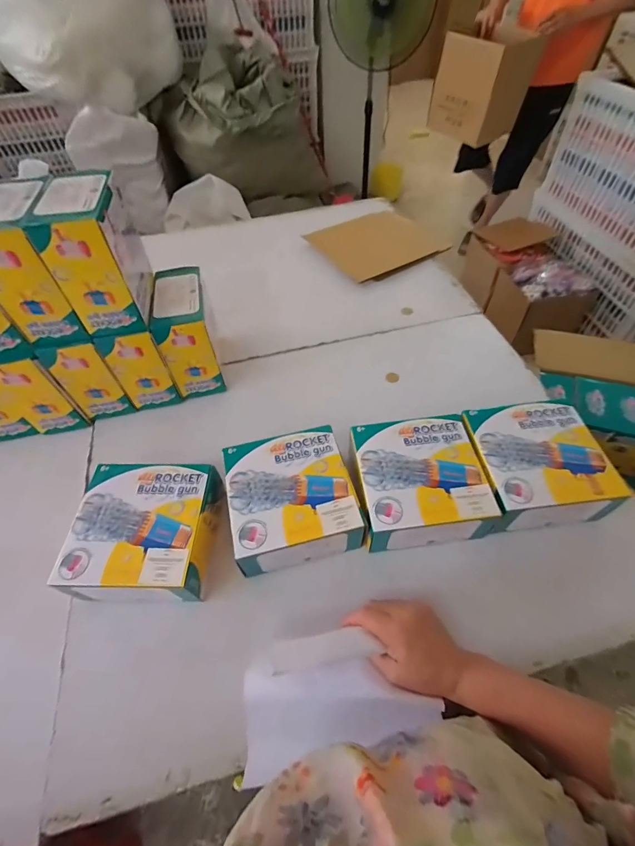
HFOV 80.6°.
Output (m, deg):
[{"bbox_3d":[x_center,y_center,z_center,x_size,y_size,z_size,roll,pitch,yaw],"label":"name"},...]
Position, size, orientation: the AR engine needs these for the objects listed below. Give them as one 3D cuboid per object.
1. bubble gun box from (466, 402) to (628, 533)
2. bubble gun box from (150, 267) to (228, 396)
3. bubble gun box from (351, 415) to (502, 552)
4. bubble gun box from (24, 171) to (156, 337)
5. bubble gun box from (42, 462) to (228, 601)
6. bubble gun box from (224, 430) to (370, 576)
[{"bbox_3d":[0.299,0.055,0.527,0.157,0.071,0.157,-7,54,-2],"label":"bubble gun box"},{"bbox_3d":[-0.226,-0.164,0.671,0.084,0.157,0.172,-12,54,-6],"label":"bubble gun box"},{"bbox_3d":[0.138,0.077,0.518,0.160,0.059,0.163,-8,54,-3],"label":"bubble gun box"},{"bbox_3d":[-0.306,-0.238,0.529,0.083,0.155,0.154,-10,54,-4],"label":"bubble gun box"},{"bbox_3d":[-0.219,0.140,0.496,0.171,0.076,0.163,0,54,3],"label":"bubble gun box"},{"bbox_3d":[-0.034,0.101,0.514,0.166,0.068,0.166,-14,54,-7],"label":"bubble gun box"}]

